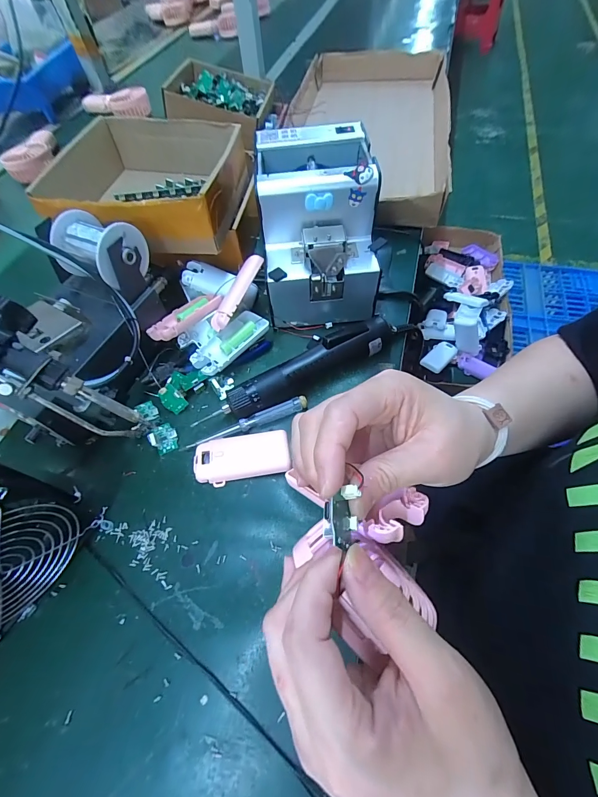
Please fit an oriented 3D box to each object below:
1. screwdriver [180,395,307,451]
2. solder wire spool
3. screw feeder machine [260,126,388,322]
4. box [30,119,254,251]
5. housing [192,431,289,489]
[{"bbox_3d":[-0.056,0.027,0.359,0.136,0.011,0.014,-20,60,-7],"label":"screwdriver"},{"bbox_3d":[-0.208,-0.154,0.350,0.079,0.051,0.067,18,63,14],"label":"solder wire spool"},{"bbox_3d":[0.021,-0.200,0.405,0.125,0.144,0.172,-6,59,1],"label":"screw feeder machine"},{"bbox_3d":[-0.179,-0.267,0.433,0.190,0.082,0.222,3,60,6],"label":"box"},{"bbox_3d":[-0.056,0.058,0.338,0.093,0.015,0.043,-11,59,-2],"label":"housing"}]

